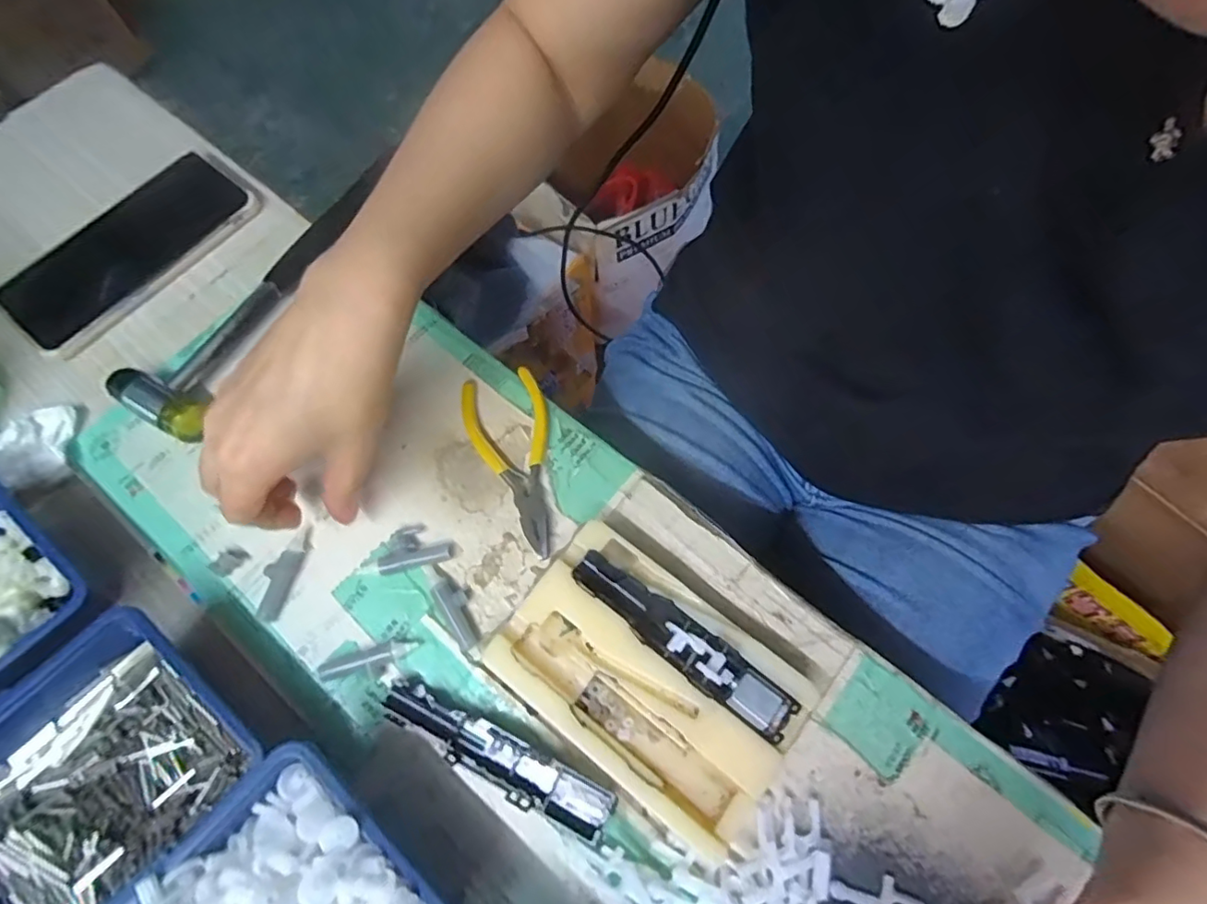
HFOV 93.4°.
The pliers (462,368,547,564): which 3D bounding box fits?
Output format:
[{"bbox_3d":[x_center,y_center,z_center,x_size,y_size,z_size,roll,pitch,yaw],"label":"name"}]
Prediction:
[{"bbox_3d":[-0.055,0.005,0.327,0.048,0.008,0.113,-8,69,-1],"label":"pliers"}]

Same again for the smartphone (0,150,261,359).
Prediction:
[{"bbox_3d":[-0.316,-0.137,0.379,0.076,0.014,0.160,37,74,14],"label":"smartphone"}]

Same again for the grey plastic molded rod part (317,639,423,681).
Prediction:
[{"bbox_3d":[-0.120,0.104,0.289,0.052,0.009,0.011,-16,70,-5],"label":"grey plastic molded rod part"}]

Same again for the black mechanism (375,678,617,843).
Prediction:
[{"bbox_3d":[-0.053,0.144,0.270,0.119,0.014,0.023,23,71,10],"label":"black mechanism"}]

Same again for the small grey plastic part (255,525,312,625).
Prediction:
[{"bbox_3d":[-0.173,0.064,0.307,0.016,0.008,0.053,18,70,8],"label":"small grey plastic part"}]

